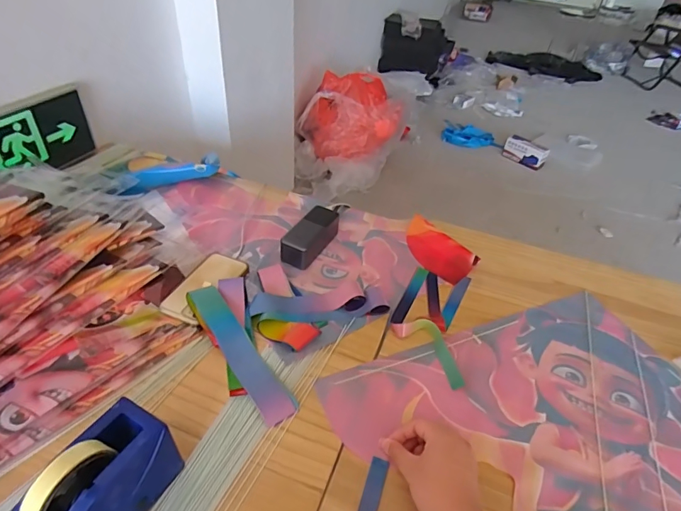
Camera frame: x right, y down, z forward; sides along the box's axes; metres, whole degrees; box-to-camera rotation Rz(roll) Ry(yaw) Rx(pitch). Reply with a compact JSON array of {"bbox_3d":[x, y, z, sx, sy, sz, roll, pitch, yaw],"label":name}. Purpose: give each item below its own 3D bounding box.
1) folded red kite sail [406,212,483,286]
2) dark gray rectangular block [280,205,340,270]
[{"bbox_3d":[0.184,-0.014,0.831,0.161,0.035,0.095,34,48,30],"label":"folded red kite sail"},{"bbox_3d":[-0.054,-0.036,0.797,0.054,0.052,0.134,22,43,19],"label":"dark gray rectangular block"}]

